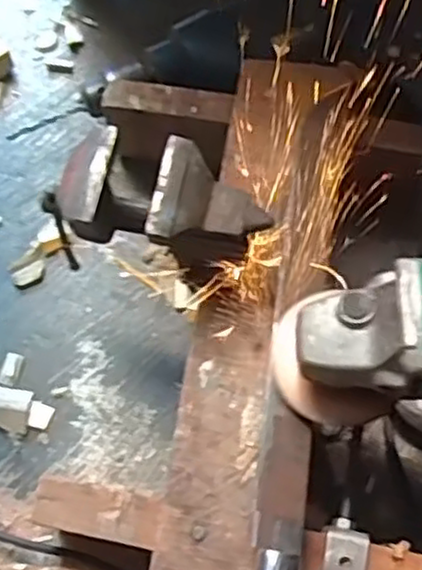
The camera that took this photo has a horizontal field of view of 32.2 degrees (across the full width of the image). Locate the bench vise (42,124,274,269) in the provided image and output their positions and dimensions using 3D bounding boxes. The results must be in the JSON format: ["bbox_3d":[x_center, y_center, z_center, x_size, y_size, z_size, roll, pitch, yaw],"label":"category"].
[{"bbox_3d":[-0.027,-0.044,0.435,0.121,0.070,0.060,10,70,4],"label":"bench vise"}]

